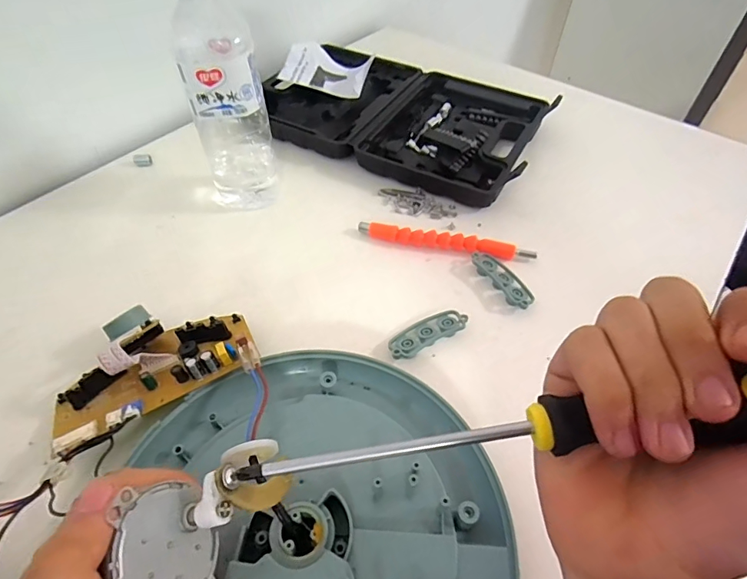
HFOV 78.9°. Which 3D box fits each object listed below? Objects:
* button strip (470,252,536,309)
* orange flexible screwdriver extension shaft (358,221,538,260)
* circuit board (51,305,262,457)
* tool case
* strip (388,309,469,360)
[{"bbox_3d":[0.119,-0.011,0.414,0.028,0.008,0.070,-24,55,-20],"label":"button strip"},{"bbox_3d":[0.069,-0.045,0.440,0.167,0.016,0.016,9,51,6],"label":"orange flexible screwdriver extension shaft"},{"bbox_3d":[-0.163,0.051,0.333,0.143,0.047,0.091,-21,53,-17],"label":"circuit board"},{"bbox_3d":[0.033,-0.222,0.561,0.336,0.033,0.216,23,54,17],"label":"tool case"},{"bbox_3d":[0.044,0.035,0.373,0.070,0.009,0.025,-25,55,-20],"label":"strip"}]

